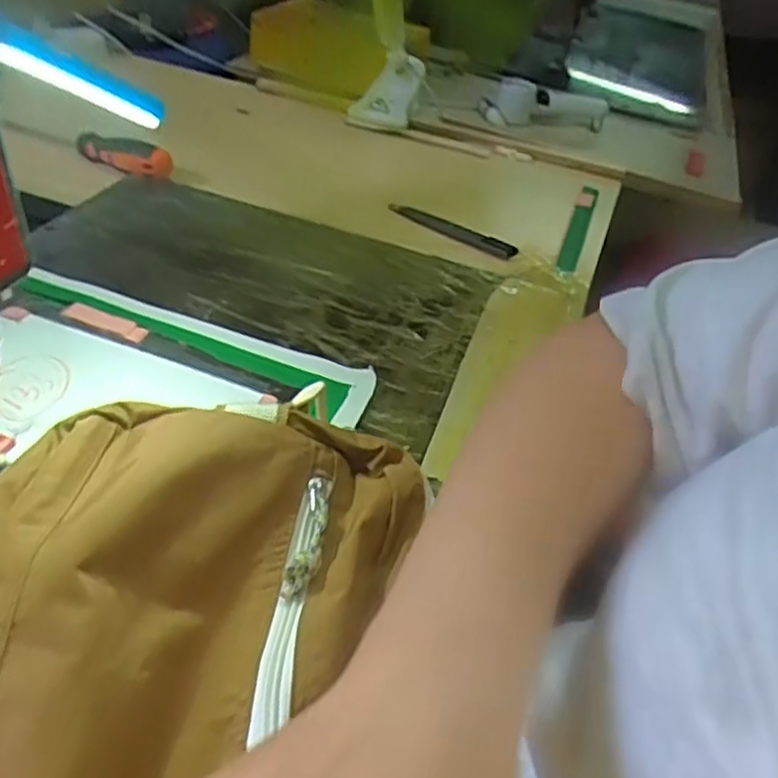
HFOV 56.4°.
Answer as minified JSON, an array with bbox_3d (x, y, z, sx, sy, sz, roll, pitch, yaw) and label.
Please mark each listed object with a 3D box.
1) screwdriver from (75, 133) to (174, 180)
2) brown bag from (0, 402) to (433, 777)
[{"bbox_3d":[-0.278,-0.246,0.758,0.112,0.030,0.026,23,42,19],"label":"screwdriver"},{"bbox_3d":[-0.080,0.107,0.280,0.187,0.053,0.277,4,39,-4],"label":"brown bag"}]

